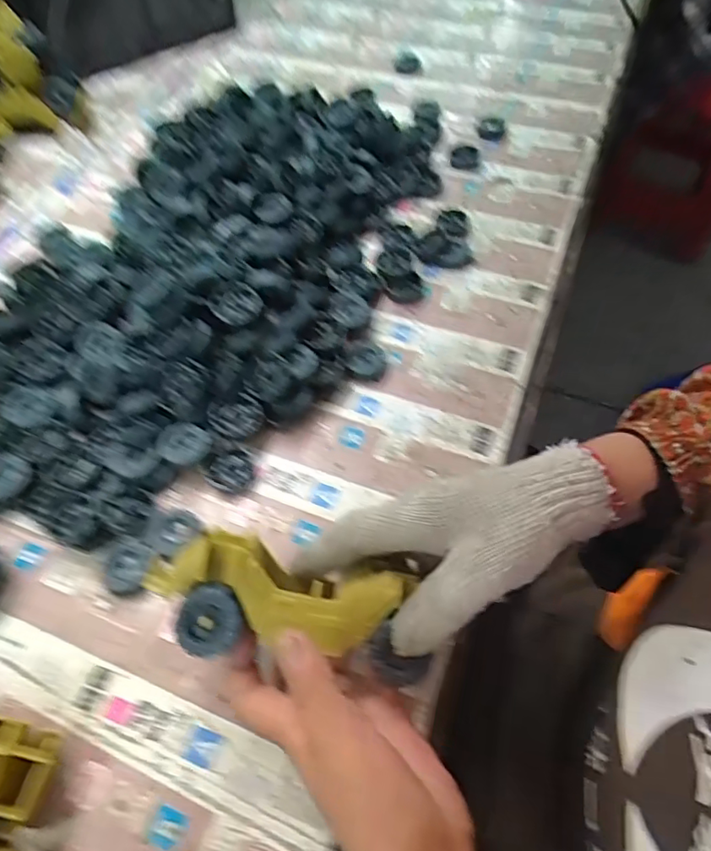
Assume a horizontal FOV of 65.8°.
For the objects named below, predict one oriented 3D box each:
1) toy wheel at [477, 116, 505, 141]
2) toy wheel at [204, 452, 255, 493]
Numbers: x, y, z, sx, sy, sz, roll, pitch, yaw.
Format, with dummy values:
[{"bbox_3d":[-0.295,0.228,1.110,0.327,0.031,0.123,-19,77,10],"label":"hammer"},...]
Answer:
[{"bbox_3d":[0.164,-0.358,0.663,0.032,0.009,0.040,9,60,7],"label":"toy wheel"},{"bbox_3d":[-0.103,0.038,0.452,0.036,0.011,0.035,-1,59,1],"label":"toy wheel"}]

